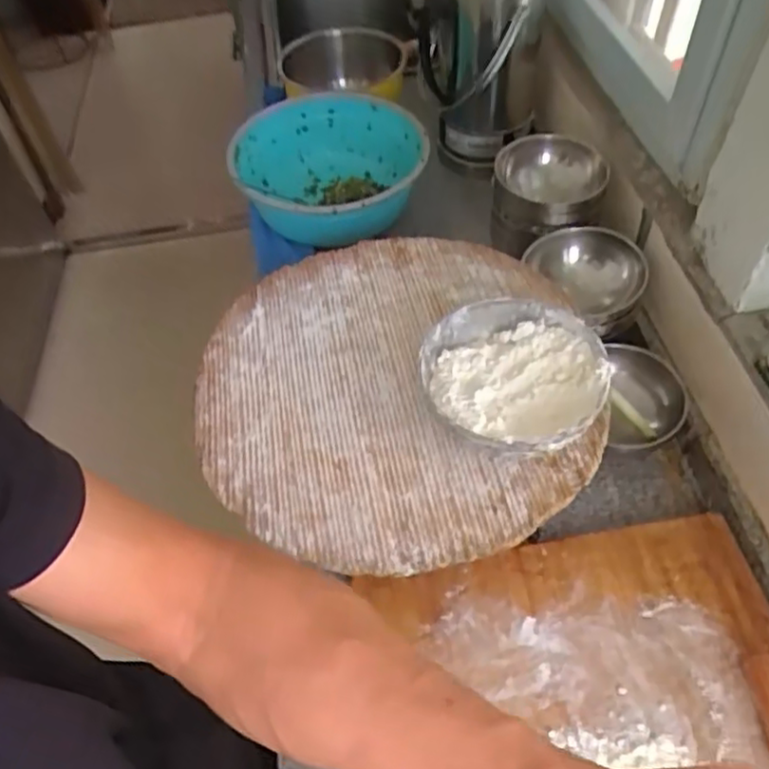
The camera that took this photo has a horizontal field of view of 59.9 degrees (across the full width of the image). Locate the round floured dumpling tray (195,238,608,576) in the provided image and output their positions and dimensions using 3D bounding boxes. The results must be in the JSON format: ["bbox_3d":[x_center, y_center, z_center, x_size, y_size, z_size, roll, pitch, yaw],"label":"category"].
[{"bbox_3d":[0.003,-0.003,0.703,0.383,0.021,0.402,-2,53,2],"label":"round floured dumpling tray"}]

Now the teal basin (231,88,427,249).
[{"bbox_3d":[-0.084,-0.331,1.043,0.279,0.132,0.328,-6,52,-1],"label":"teal basin"}]

